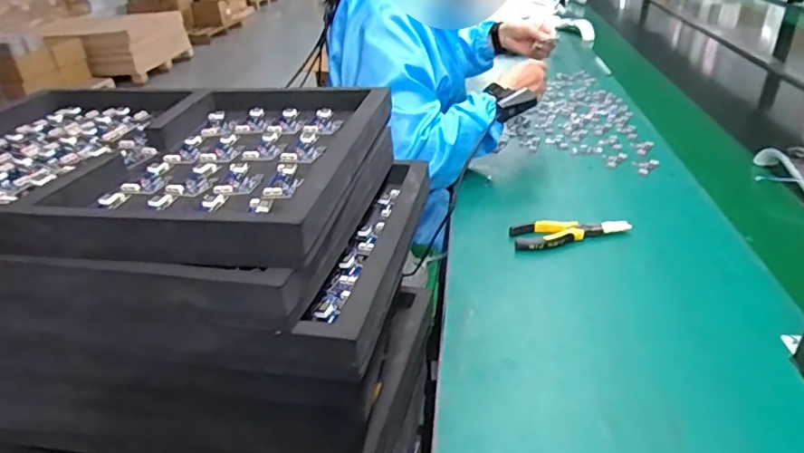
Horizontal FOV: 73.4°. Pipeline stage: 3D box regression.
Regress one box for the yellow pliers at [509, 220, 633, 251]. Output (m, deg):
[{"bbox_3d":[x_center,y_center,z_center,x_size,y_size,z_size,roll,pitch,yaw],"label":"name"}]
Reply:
[{"bbox_3d":[0.232,0.009,0.746,0.157,0.022,0.052,-8,31,-1],"label":"yellow pliers"}]

